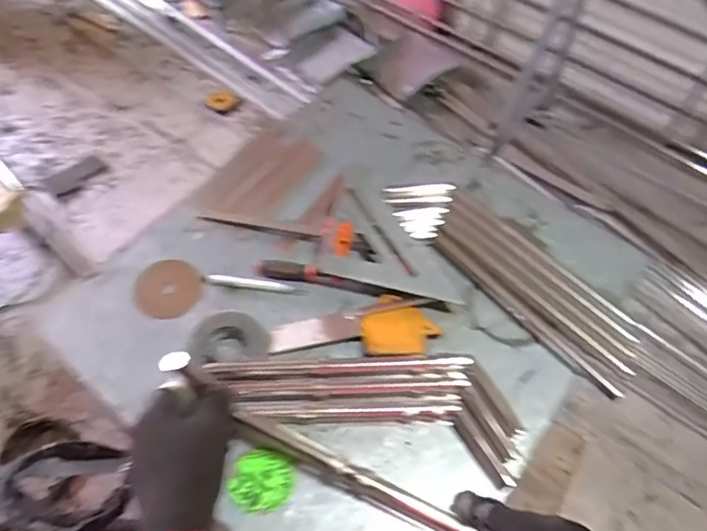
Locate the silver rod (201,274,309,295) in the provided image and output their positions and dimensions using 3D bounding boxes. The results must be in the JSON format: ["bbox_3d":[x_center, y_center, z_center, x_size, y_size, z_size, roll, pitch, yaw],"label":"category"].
[{"bbox_3d":[-0.124,0.024,0.693,0.129,0.008,0.017,7,58,3],"label":"silver rod"}]

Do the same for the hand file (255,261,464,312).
[{"bbox_3d":[0.005,0.023,0.692,0.259,0.022,0.024,11,58,5],"label":"hand file"}]

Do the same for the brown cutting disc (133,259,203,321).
[{"bbox_3d":[-0.230,0.027,0.683,0.079,0.007,0.082,1,58,-1],"label":"brown cutting disc"}]

